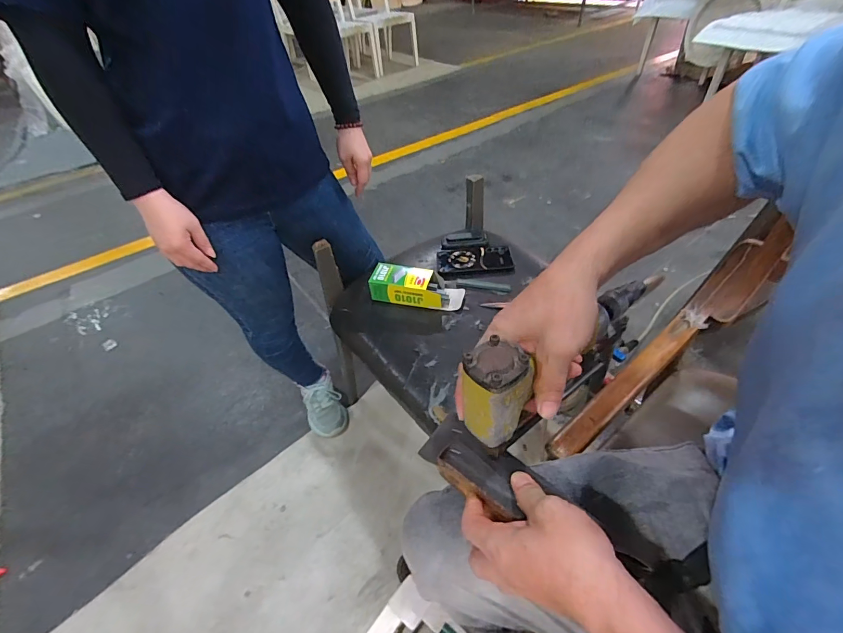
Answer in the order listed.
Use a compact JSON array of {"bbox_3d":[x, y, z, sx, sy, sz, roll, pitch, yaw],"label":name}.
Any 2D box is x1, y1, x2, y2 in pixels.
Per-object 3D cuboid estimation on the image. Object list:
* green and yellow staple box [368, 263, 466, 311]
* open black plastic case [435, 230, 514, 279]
[{"bbox_3d":[-0.008,-0.063,0.795,0.187,0.059,0.066,7,46,13],"label":"green and yellow staple box"},{"bbox_3d":[0.117,-0.146,0.898,0.162,0.024,0.151,-7,44,-2],"label":"open black plastic case"}]

